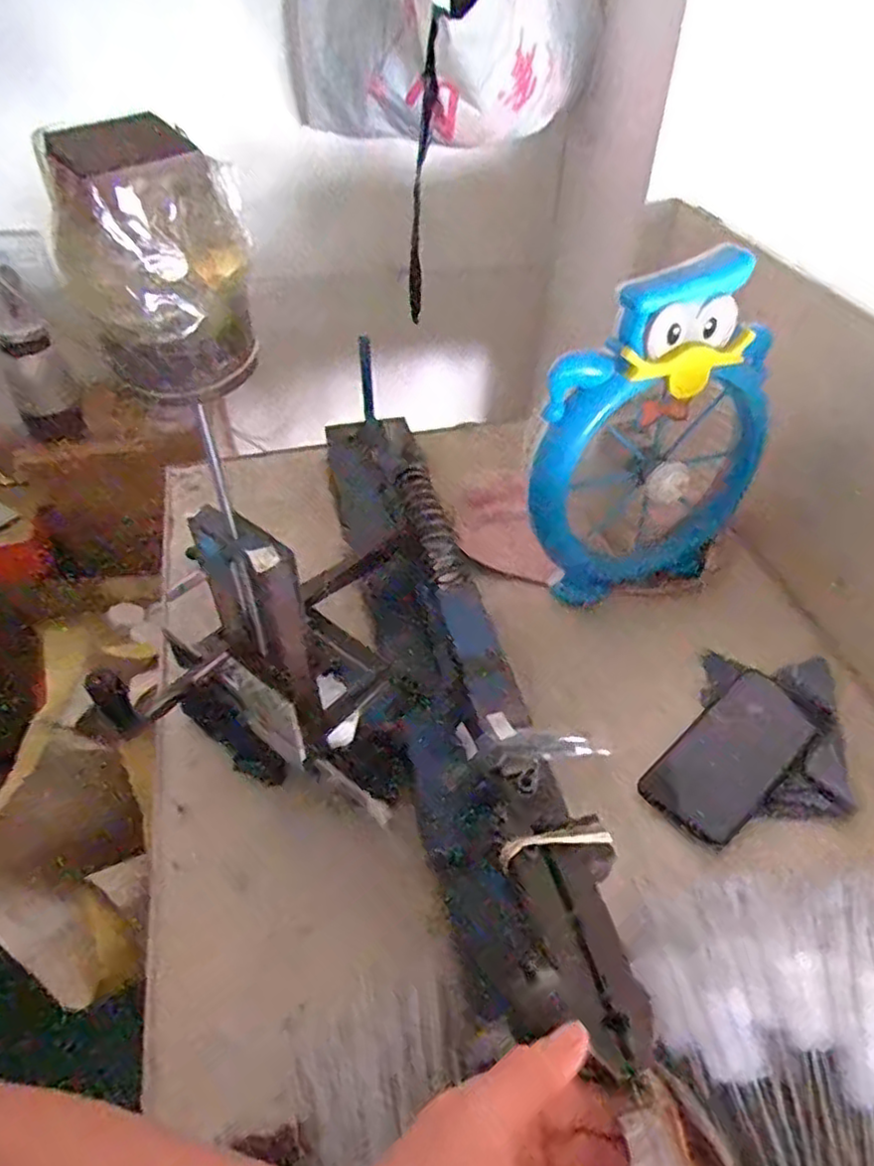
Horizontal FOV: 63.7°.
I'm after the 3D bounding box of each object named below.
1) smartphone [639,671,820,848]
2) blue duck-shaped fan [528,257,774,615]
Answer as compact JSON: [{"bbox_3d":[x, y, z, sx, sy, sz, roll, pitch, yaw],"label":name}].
[{"bbox_3d":[0.242,0.136,0.570,0.158,0.014,0.077,-32,54,-29],"label":"smartphone"},{"bbox_3d":[0.195,-0.118,0.628,0.222,0.299,0.062,-11,46,-12],"label":"blue duck-shaped fan"}]

